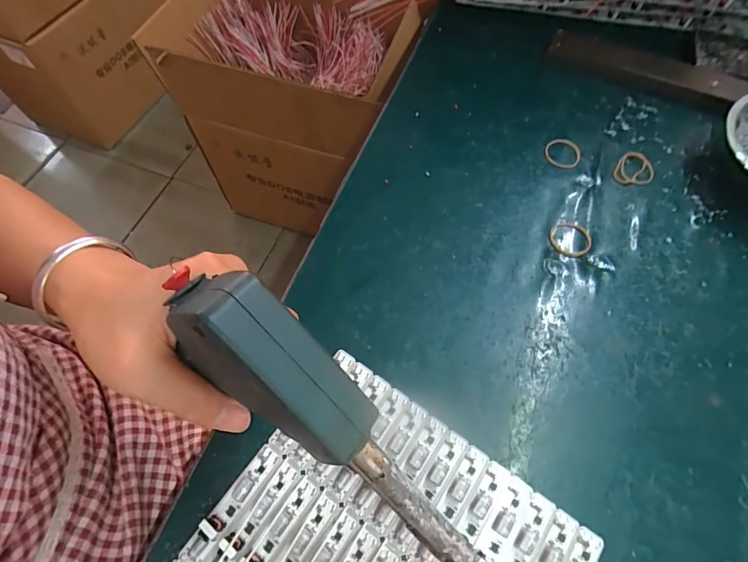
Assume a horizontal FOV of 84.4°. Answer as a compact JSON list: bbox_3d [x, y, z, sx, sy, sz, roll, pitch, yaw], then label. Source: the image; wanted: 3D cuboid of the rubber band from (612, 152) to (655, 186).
[{"bbox_3d":[0.226,-0.097,0.356,0.031,0.004,0.040,26,67,11],"label":"rubber band"}]

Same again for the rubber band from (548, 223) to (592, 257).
[{"bbox_3d":[0.154,-0.033,0.322,0.032,0.004,0.030,6,65,2],"label":"rubber band"}]

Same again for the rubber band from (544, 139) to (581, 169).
[{"bbox_3d":[0.168,-0.114,0.366,0.032,0.005,0.030,6,65,2],"label":"rubber band"}]

